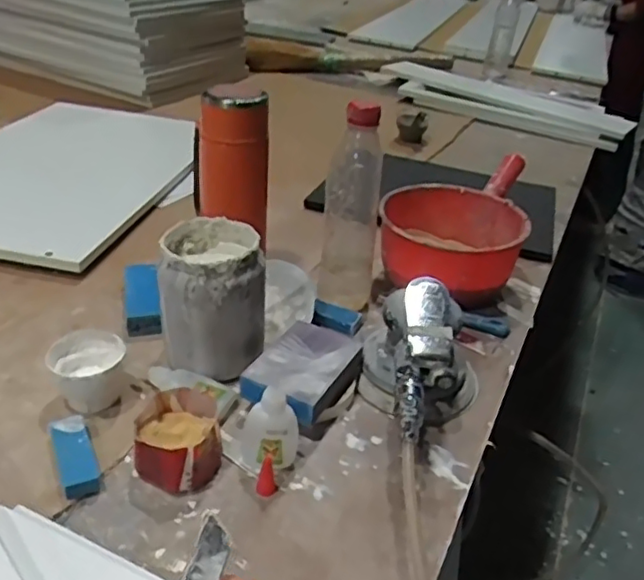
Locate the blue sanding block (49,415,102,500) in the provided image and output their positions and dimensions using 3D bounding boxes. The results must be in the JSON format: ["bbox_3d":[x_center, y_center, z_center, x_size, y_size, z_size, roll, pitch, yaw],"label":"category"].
[{"bbox_3d":[-0.183,0.124,0.467,0.026,0.015,0.070,-13,36,-26],"label":"blue sanding block"}]

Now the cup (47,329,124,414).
[{"bbox_3d":[-0.191,0.070,0.516,0.054,0.046,0.058,4,32,-2],"label":"cup"}]

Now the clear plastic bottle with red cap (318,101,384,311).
[{"bbox_3d":[0.032,-0.078,0.632,0.055,0.210,0.052,6,32,1],"label":"clear plastic bottle with red cap"}]

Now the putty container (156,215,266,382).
[{"bbox_3d":[-0.097,0.009,0.562,0.088,0.118,0.088,1,32,-6],"label":"putty container"}]

